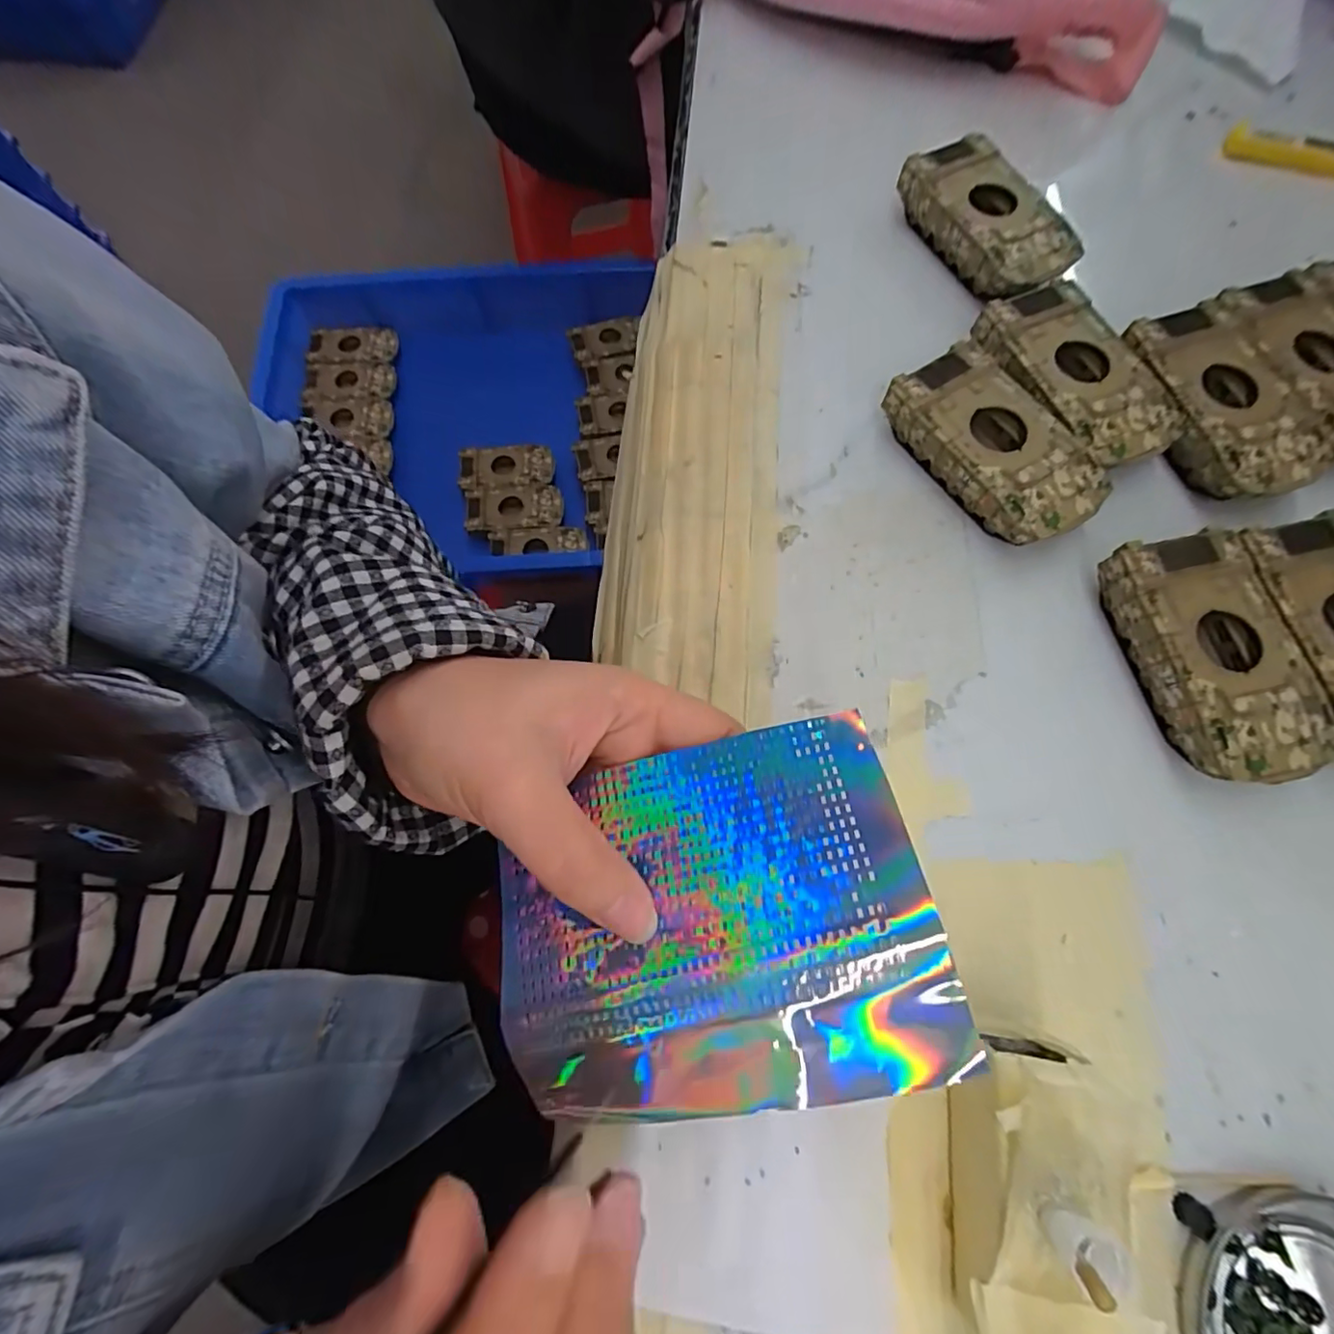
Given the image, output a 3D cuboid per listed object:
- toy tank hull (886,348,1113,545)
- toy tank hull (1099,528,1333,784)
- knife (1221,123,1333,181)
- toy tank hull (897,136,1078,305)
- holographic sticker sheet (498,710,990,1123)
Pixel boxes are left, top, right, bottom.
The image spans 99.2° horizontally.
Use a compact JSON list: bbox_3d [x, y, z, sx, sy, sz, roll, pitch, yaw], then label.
[{"bbox_3d":[0.145,-0.096,0.255,0.048,0.027,0.093,-31,74,-8],"label":"toy tank hull"},{"bbox_3d":[0.213,-0.003,0.225,0.050,0.026,0.094,-10,72,-2],"label":"toy tank hull"},{"bbox_3d":[0.378,-0.294,0.325,0.109,0.012,0.020,10,73,4],"label":"knife"},{"bbox_3d":[0.168,-0.230,0.298,0.049,0.029,0.091,-26,74,-7],"label":"toy tank hull"},{"bbox_3d":[0.010,0.072,0.161,0.119,0.029,0.097,-12,72,-3],"label":"holographic sticker sheet"}]

